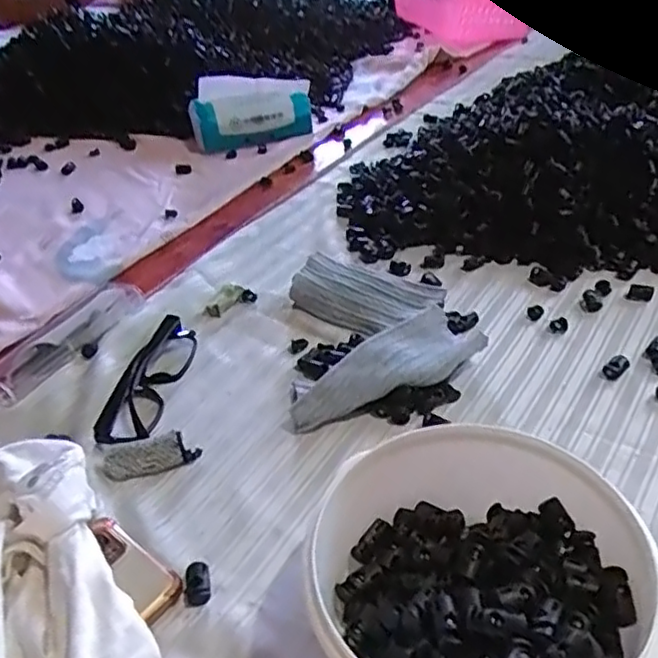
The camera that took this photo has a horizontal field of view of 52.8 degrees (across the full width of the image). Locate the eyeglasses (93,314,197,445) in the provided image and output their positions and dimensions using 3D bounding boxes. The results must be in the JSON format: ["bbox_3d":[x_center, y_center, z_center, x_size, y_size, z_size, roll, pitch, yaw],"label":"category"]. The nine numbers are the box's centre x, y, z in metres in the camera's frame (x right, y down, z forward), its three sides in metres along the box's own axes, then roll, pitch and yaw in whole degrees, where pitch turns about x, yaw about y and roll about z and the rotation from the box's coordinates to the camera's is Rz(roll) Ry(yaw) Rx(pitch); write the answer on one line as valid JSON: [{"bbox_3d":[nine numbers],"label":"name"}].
[{"bbox_3d":[-0.143,0.036,0.528,0.038,0.025,0.129,0,37,10],"label":"eyeglasses"}]

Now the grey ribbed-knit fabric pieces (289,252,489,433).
[{"bbox_3d":[0.041,0.000,0.553,0.146,0.033,0.176,-6,37,1],"label":"grey ribbed-knit fabric pieces"}]

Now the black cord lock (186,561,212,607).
[{"bbox_3d":[-0.078,0.152,0.394,0.014,0.010,0.024,-13,37,-7],"label":"black cord lock"}]

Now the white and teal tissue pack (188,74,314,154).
[{"bbox_3d":[-0.108,-0.298,0.931,0.174,0.090,0.053,-8,37,-3],"label":"white and teal tissue pack"}]

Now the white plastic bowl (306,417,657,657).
[{"bbox_3d":[0.083,0.131,0.339,0.164,0.077,0.159,-5,37,3],"label":"white plastic bowl"}]

